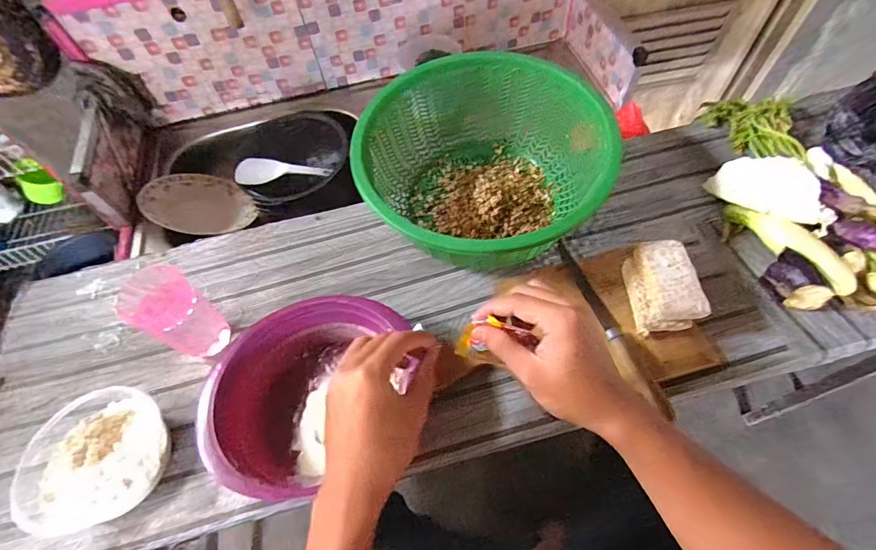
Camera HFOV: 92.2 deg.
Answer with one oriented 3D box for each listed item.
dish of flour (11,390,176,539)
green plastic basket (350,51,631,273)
[{"bbox_3d":[-0.380,0.205,0.475,0.139,0.049,0.138,-2,60,3],"label":"dish of flour"},{"bbox_3d":[0.063,-0.148,0.594,0.321,0.145,0.321,6,61,8],"label":"green plastic basket"}]

